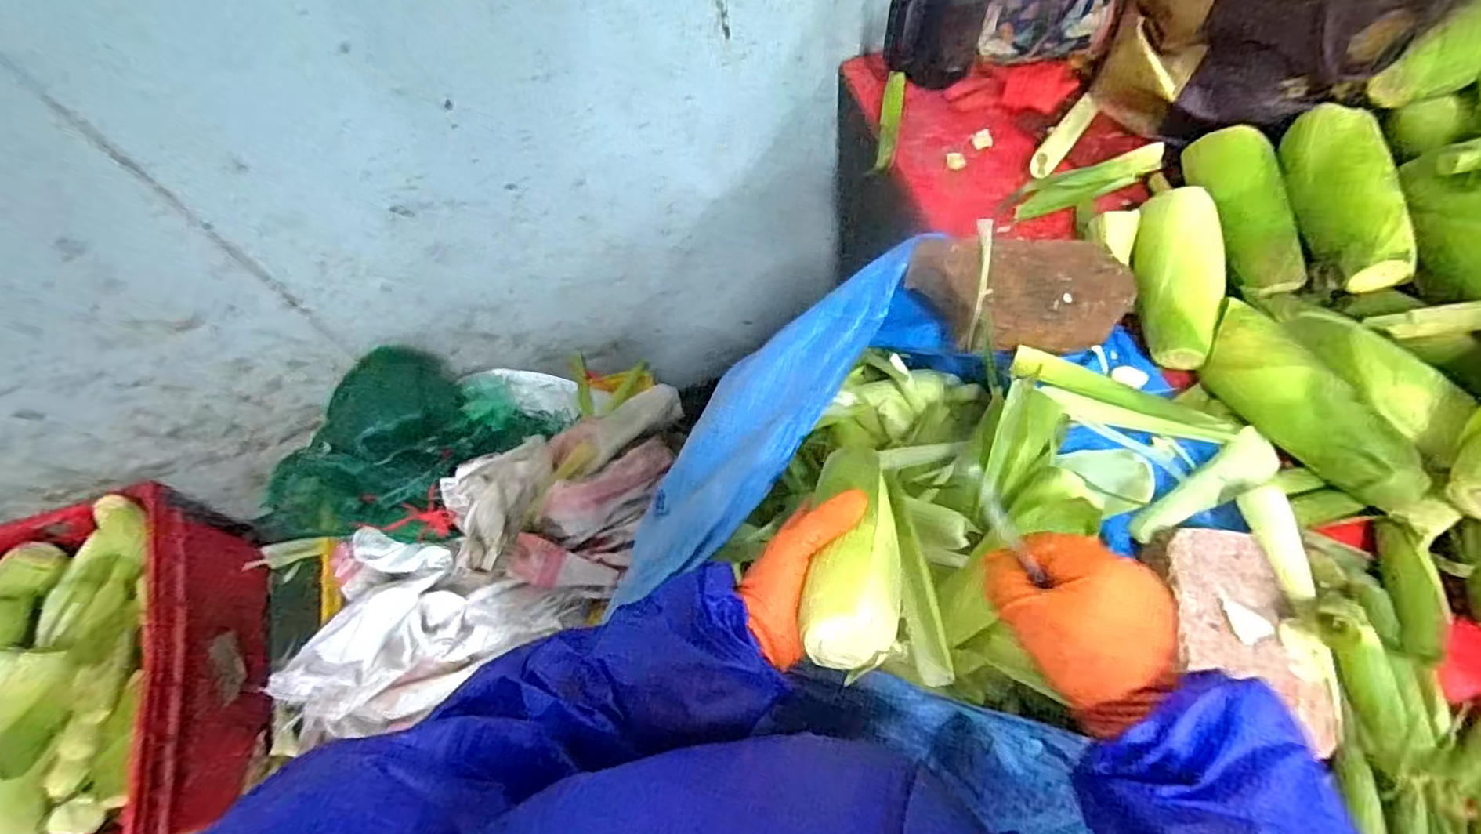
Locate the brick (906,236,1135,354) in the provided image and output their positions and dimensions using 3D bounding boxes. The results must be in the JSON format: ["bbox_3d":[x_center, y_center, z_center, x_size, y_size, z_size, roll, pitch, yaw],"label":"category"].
[{"bbox_3d":[0.279,-0.118,0.635,0.213,0.058,0.116,6,66,6],"label":"brick"}]

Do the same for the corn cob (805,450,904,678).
[{"bbox_3d":[0.084,0.094,0.446,0.069,0.046,0.157,9,48,8],"label":"corn cob"}]

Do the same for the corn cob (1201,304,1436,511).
[{"bbox_3d":[0.503,-0.010,0.555,0.066,0.055,0.210,-31,67,-10],"label":"corn cob"}]

